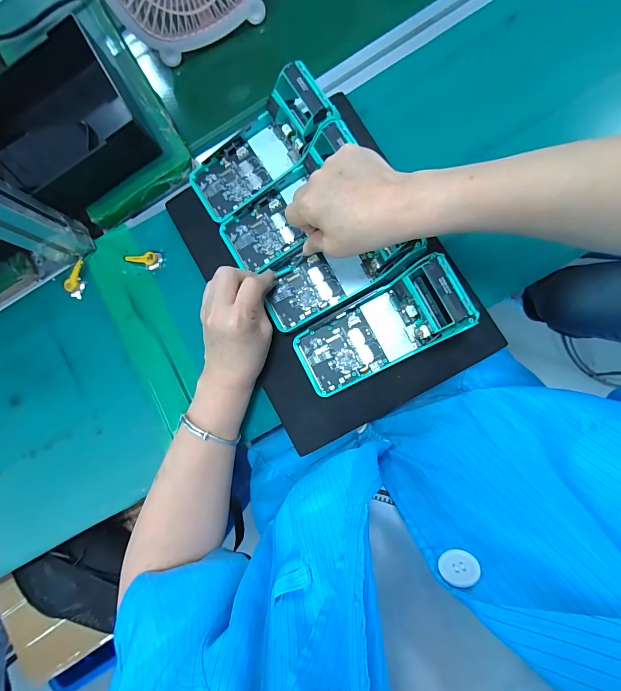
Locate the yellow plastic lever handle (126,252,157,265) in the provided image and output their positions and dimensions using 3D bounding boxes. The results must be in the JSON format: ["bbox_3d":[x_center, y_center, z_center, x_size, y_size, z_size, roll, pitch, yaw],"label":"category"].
[{"bbox_3d":[-0.212,-0.110,0.429,0.040,0.006,0.014,6,87,9],"label":"yellow plastic lever handle"}]

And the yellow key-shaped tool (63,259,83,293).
[{"bbox_3d":[-0.296,-0.087,0.434,0.013,0.012,0.042,27,90,10],"label":"yellow key-shaped tool"}]

